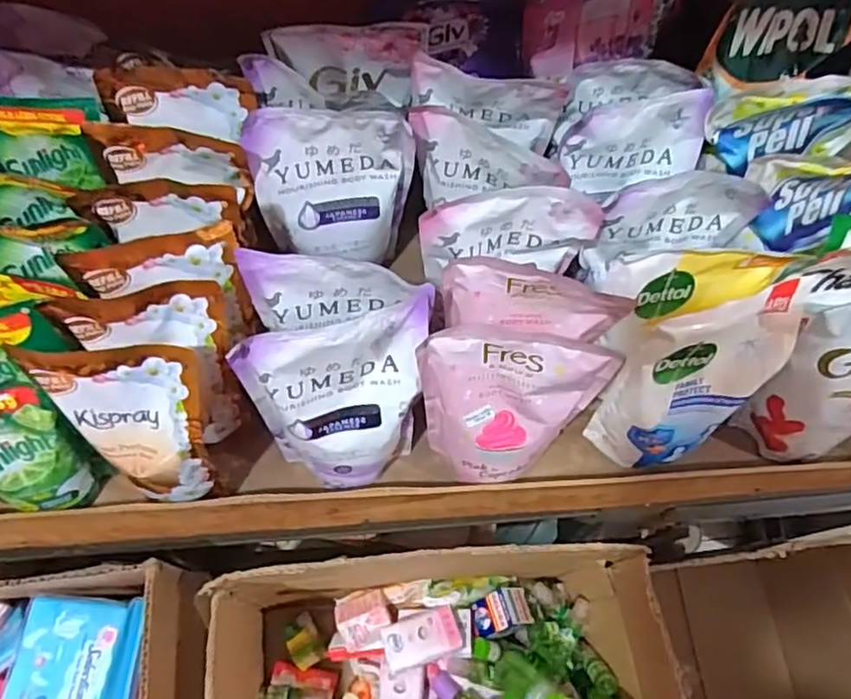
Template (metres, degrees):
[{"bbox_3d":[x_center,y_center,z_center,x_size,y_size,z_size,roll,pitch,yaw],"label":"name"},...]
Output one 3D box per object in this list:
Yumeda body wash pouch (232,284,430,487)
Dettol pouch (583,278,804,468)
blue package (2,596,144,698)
[{"bbox_3d":[-0.052,0.043,0.474,0.130,0.179,0.066,-19,68,-11],"label":"Yumeda body wash pouch"},{"bbox_3d":[0.208,0.030,0.493,0.120,0.175,0.067,-17,68,-10],"label":"Dettol pouch"},{"bbox_3d":[-0.274,0.249,0.512,0.094,0.021,0.096,2,66,-1],"label":"blue package"}]

